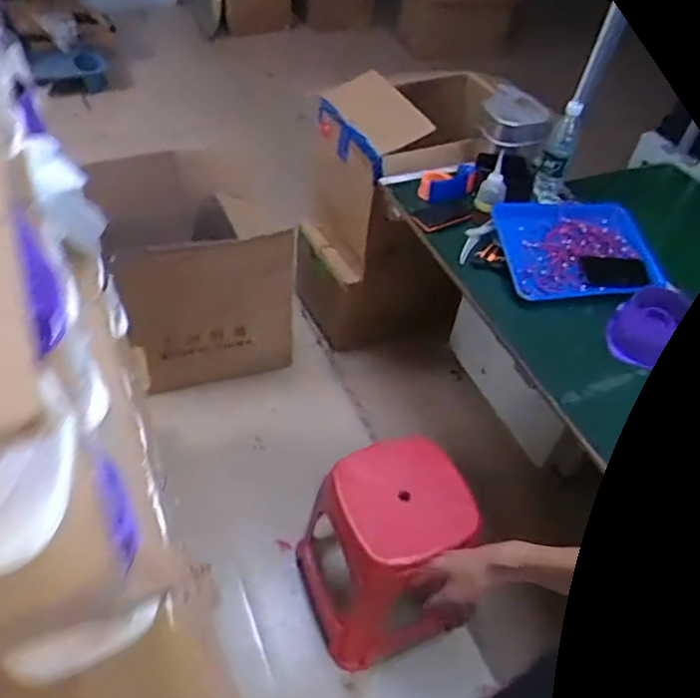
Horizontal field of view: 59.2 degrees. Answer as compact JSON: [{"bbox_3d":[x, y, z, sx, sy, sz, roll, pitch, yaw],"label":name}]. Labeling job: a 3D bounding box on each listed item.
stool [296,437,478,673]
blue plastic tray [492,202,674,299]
[{"bbox_3d":[0.076,0.442,1.323,0.300,0.425,0.293,-13,50,-17],"label":"stool"},{"bbox_3d":[0.478,-0.216,1.297,0.310,0.040,0.237,-3,62,-4],"label":"blue plastic tray"}]

